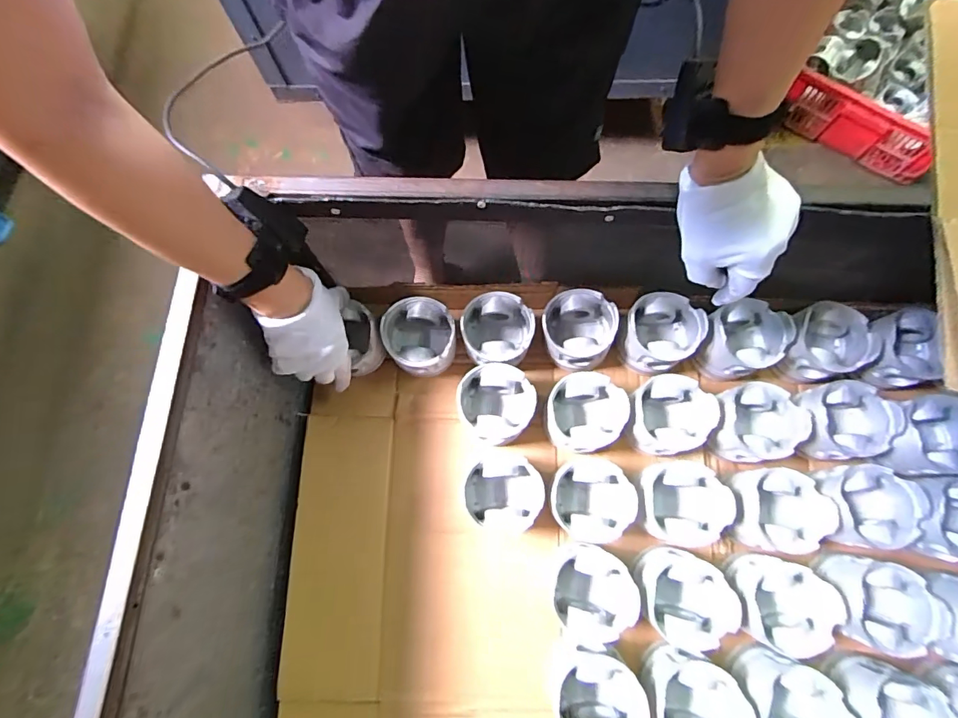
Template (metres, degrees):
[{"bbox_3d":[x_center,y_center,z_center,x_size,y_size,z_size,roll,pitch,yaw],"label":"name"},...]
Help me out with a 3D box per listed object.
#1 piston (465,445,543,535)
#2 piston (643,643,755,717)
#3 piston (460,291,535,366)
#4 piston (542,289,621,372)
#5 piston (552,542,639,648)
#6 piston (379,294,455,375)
[{"bbox_3d":[0.030,0.167,0.576,0.092,0.070,0.095,0,74,1],"label":"piston"},{"bbox_3d":[0.238,0.383,0.514,0.097,0.073,0.109,-43,78,-10],"label":"piston"},{"bbox_3d":[0.024,-0.035,0.624,0.094,0.067,0.095,8,74,3],"label":"piston"},{"bbox_3d":[0.131,-0.040,0.618,0.096,0.061,0.092,17,75,6],"label":"piston"},{"bbox_3d":[0.129,0.277,0.543,0.095,0.083,0.089,0,74,1],"label":"piston"},{"bbox_3d":[-0.077,-0.029,0.617,0.090,0.073,0.093,0,74,1],"label":"piston"}]

